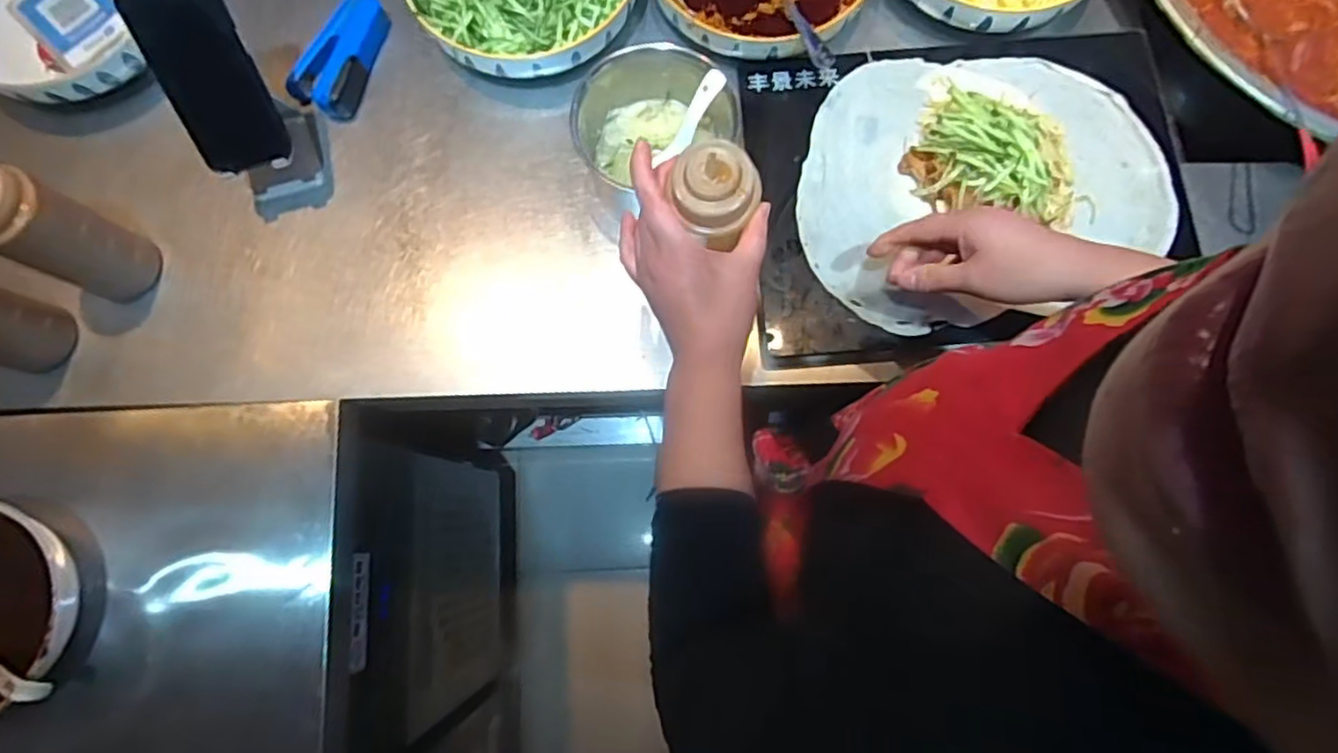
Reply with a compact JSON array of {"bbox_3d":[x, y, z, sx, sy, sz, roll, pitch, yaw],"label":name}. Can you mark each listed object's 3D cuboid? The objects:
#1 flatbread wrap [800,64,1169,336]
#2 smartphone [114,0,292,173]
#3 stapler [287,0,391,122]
[{"bbox_3d":[0.281,-0.191,0.626,0.329,0.061,0.261,-11,74,-1],"label":"flatbread wrap"},{"bbox_3d":[-0.381,-0.246,0.577,0.076,0.143,0.012,-18,34,0],"label":"smartphone"},{"bbox_3d":[-0.321,-0.318,0.693,0.060,0.028,0.121,23,77,8],"label":"stapler"}]

